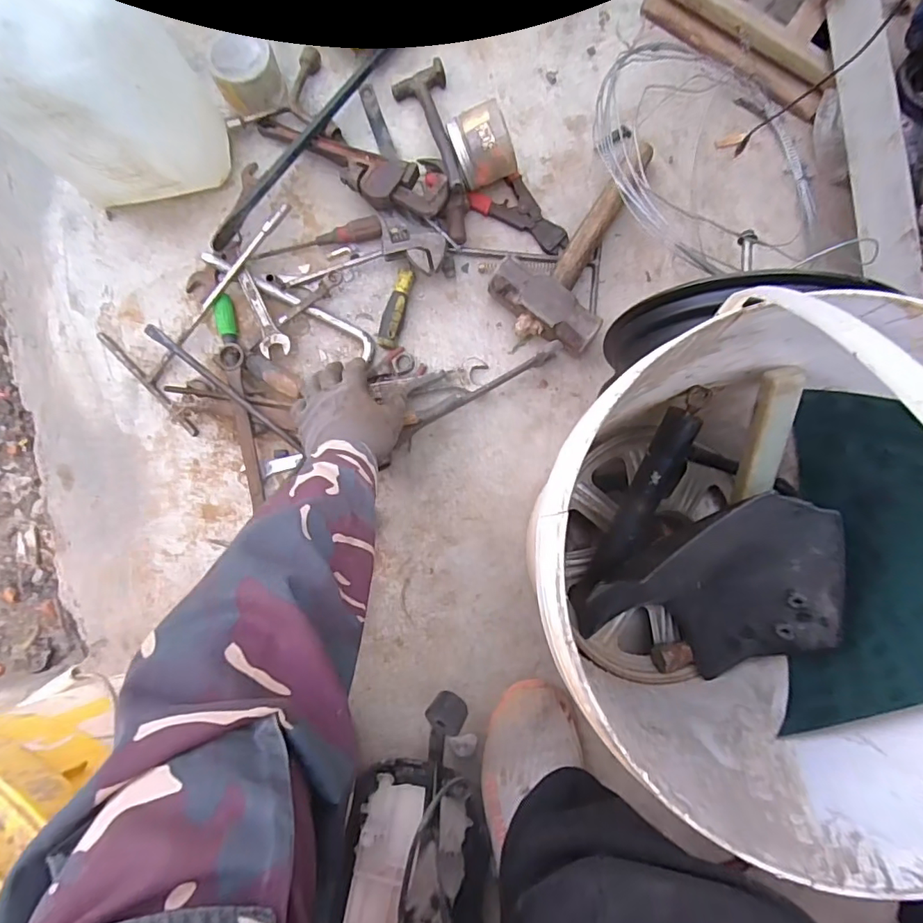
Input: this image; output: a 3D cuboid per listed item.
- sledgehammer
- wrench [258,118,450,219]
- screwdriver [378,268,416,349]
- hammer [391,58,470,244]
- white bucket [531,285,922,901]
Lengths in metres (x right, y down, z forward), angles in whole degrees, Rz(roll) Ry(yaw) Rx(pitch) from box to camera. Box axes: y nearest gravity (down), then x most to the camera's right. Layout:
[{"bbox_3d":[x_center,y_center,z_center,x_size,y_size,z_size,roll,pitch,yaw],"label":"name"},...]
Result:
[{"bbox_3d":[0.147,-0.253,0.651,0.139,0.064,0.222,36,81,2],"label":"sledgehammer"},{"bbox_3d":[-0.146,-0.384,0.664,0.286,0.032,0.066,32,81,15],"label":"wrench"},{"bbox_3d":[-0.084,-0.193,0.657,0.025,0.027,0.102,13,81,-1],"label":"screwdriver"},{"bbox_3d":[-0.034,-0.402,0.659,0.071,0.053,0.256,-9,82,-5],"label":"hammer"},{"bbox_3d":[0.205,0.079,0.406,0.293,0.329,0.301,0,82,-3],"label":"white bucket"}]

